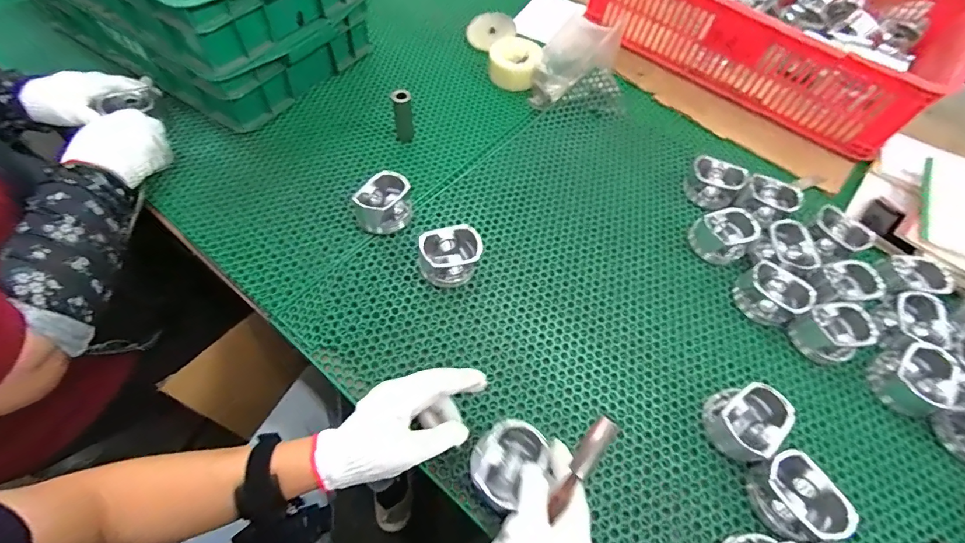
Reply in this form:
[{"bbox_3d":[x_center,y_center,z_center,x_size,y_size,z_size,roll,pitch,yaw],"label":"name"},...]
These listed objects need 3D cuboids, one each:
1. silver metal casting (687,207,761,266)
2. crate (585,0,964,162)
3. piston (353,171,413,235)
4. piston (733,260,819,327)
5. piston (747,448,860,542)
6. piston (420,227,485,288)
[{"bbox_3d":[0.340,-0.054,0.593,0.070,0.058,0.074,-25,63,-18],"label":"silver metal casting"},{"bbox_3d":[0.561,-0.518,0.838,0.581,0.156,0.431,36,62,17],"label":"crate"},{"bbox_3d":[-0.134,-0.093,0.578,0.076,0.053,0.070,2,58,-3],"label":"piston"},{"bbox_3d":[0.378,0.029,0.550,0.069,0.046,0.077,-18,61,-15],"label":"piston"},{"bbox_3d":[0.313,0.227,0.421,0.062,0.050,0.078,-18,61,-15],"label":"piston"},{"bbox_3d":[-0.041,-0.020,0.539,0.075,0.048,0.061,-10,59,-10],"label":"piston"}]

